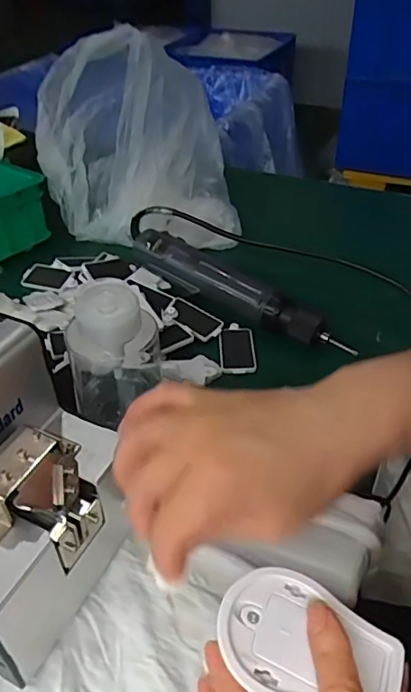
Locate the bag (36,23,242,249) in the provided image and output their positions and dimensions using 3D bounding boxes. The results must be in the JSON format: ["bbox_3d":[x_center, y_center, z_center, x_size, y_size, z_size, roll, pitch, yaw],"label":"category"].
[{"bbox_3d":[-0.081,-0.235,0.626,0.214,0.207,0.181,-11,41,-13],"label":"bag"}]

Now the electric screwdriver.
[{"bbox_3d":[0.028,-0.055,0.540,0.260,0.042,0.040,30,48,31],"label":"electric screwdriver"}]

